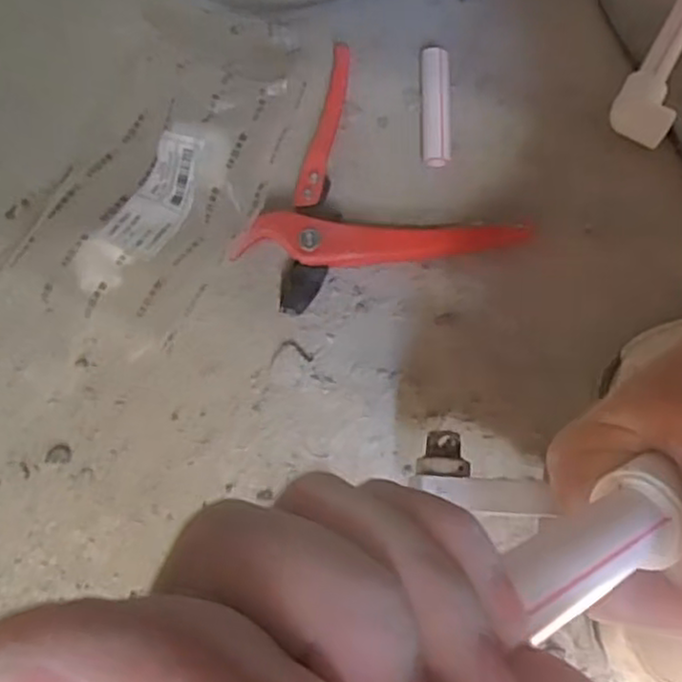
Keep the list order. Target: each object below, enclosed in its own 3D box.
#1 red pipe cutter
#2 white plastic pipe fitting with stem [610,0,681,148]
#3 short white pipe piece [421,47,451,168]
[{"bbox_3d":[0.006,-0.095,0.523,0.164,0.020,0.193,-41,81,-8],"label":"red pipe cutter"},{"bbox_3d":[0.233,-0.200,0.524,0.039,0.033,0.111,24,79,5],"label":"white plastic pipe fitting with stem"},{"bbox_3d":[0.069,-0.172,0.534,0.020,0.023,0.086,0,78,0],"label":"short white pipe piece"}]

